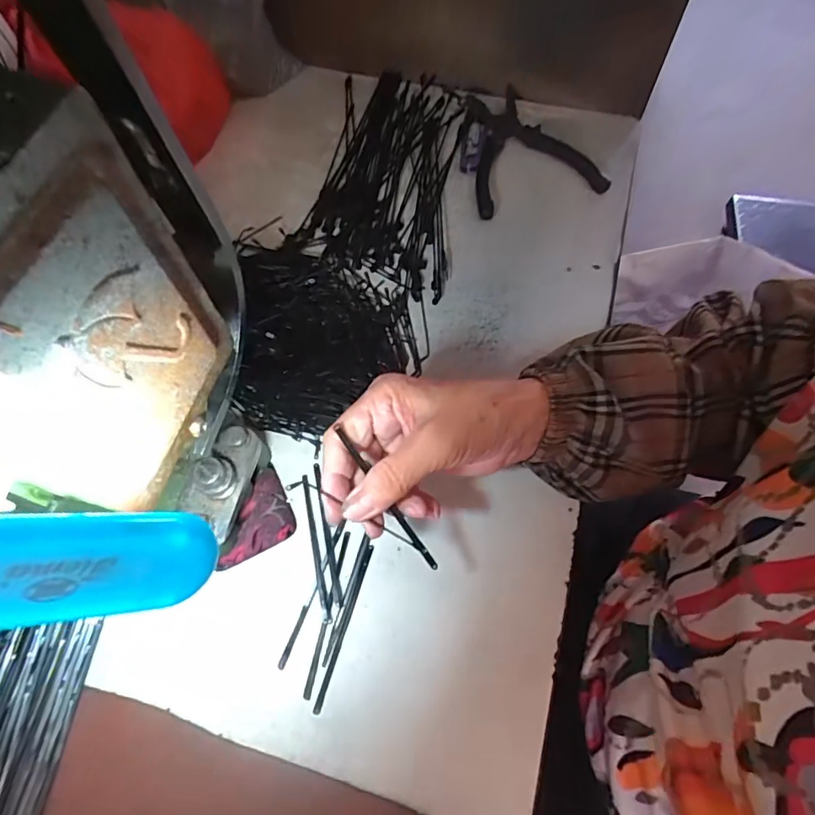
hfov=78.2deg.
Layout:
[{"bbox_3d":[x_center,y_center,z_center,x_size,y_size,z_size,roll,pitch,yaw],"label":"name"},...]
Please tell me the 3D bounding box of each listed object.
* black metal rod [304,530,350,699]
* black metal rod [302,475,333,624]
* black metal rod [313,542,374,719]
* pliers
[{"bbox_3d":[-0.050,0.128,0.317,0.004,0.004,0.099,11,64,4],"label":"black metal rod"},{"bbox_3d":[-0.063,0.091,0.335,0.007,0.004,0.100,-13,65,-8],"label":"black metal rod"},{"bbox_3d":[-0.039,0.136,0.315,0.005,0.004,0.099,16,65,6],"label":"black metal rod"},{"bbox_3d":[0.106,-0.264,0.507,0.129,0.024,0.175,-16,66,-9],"label":"pliers"}]

